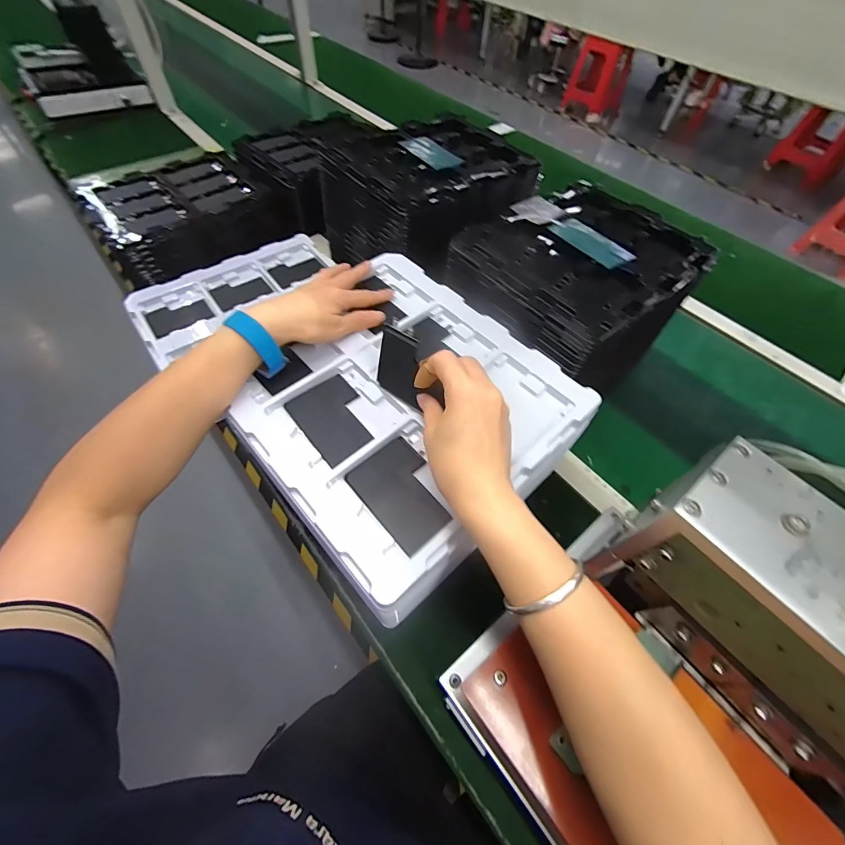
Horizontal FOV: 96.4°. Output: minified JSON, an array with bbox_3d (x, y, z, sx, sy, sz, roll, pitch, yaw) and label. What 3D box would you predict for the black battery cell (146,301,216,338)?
[{"bbox_3d":[-0.384,-0.168,0.600,0.053,0.008,0.094,44,55,13],"label":"black battery cell"}]

